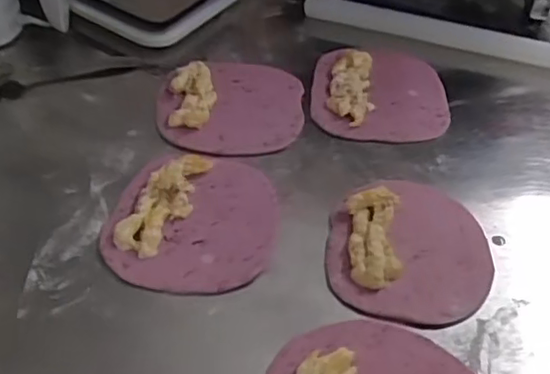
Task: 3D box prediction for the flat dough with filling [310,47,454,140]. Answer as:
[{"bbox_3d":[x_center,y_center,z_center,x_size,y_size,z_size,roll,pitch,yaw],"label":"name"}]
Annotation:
[{"bbox_3d":[0.107,-0.108,0.640,0.133,0.022,0.153,5,48,0],"label":"flat dough with filling"}]

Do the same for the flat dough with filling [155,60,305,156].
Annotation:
[{"bbox_3d":[-0.042,-0.085,0.605,0.137,0.025,0.123,5,48,-1],"label":"flat dough with filling"}]

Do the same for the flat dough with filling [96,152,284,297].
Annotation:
[{"bbox_3d":[-0.065,0.020,0.511,0.131,0.022,0.140,9,48,3],"label":"flat dough with filling"}]

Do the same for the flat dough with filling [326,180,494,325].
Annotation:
[{"bbox_3d":[0.110,0.042,0.502,0.127,0.022,0.135,2,48,-3],"label":"flat dough with filling"}]

